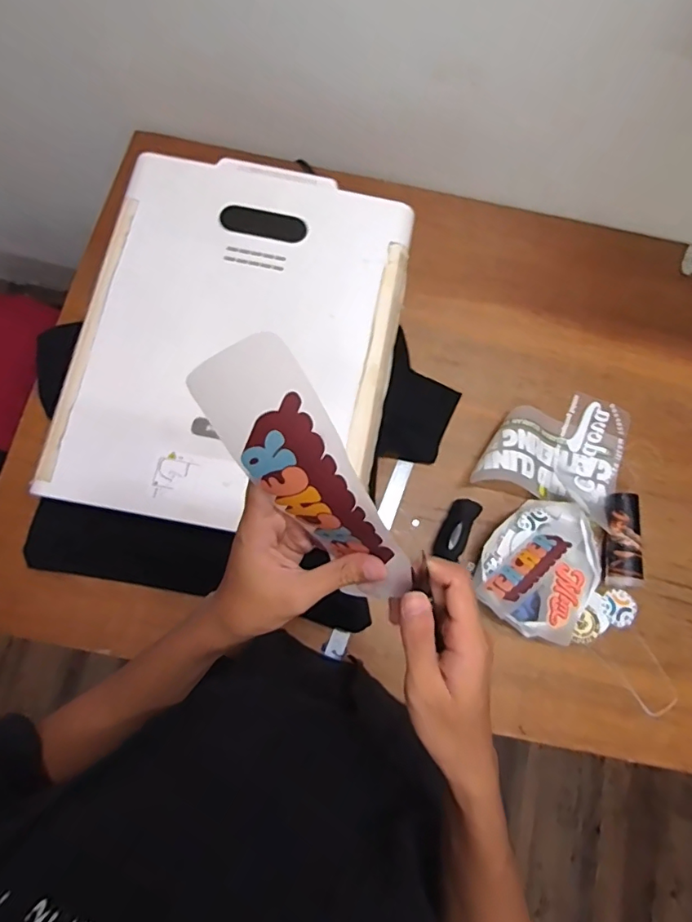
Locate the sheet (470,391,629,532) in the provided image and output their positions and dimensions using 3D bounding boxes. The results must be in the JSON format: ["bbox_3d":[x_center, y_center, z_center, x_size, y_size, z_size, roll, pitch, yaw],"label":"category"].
[{"bbox_3d":[0.342,-0.031,0.799,0.226,0.058,0.213,21,76,2],"label":"sheet"}]

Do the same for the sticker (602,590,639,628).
[{"bbox_3d":[0.425,0.227,0.776,0.048,0.005,0.051,-2,68,5],"label":"sticker"}]

